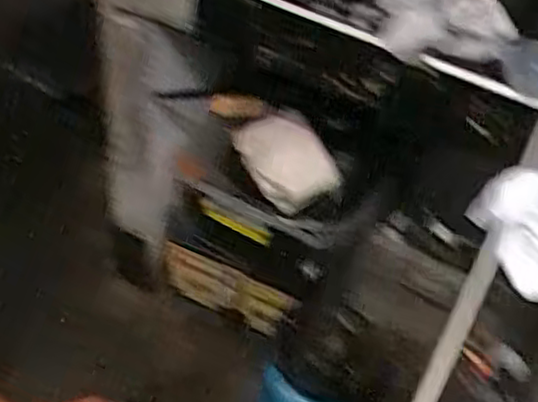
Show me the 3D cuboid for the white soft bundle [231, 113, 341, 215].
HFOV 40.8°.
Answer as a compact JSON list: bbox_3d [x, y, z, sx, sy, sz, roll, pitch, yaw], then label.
[{"bbox_3d":[0.029,-0.092,1.468,0.140,0.129,0.191,-26,54,-29],"label":"white soft bundle"}]

